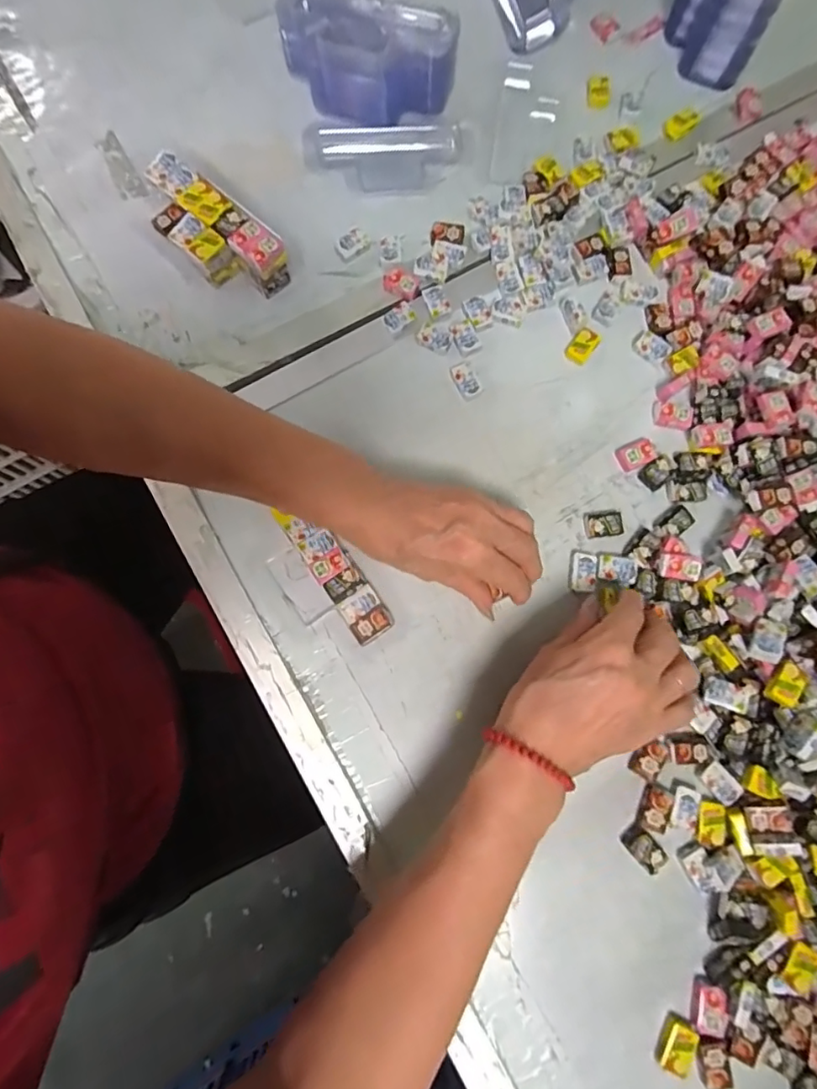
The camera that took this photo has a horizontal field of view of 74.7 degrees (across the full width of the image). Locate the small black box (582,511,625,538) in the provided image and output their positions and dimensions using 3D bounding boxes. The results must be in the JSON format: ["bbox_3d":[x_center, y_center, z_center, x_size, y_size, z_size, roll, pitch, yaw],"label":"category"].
[{"bbox_3d":[0.141,-0.014,0.388,0.027,0.009,0.018,-8,79,-2],"label":"small black box"}]

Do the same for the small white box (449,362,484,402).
[{"bbox_3d":[0.044,-0.123,0.400,0.018,0.004,0.028,-28,81,-6],"label":"small white box"}]

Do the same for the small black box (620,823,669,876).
[{"bbox_3d":[0.153,0.197,0.345,0.017,0.007,0.029,-42,83,-8],"label":"small black box"}]

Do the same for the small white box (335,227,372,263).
[{"bbox_3d":[-0.044,-0.238,0.424,0.026,0.004,0.019,-34,81,-7],"label":"small white box"}]

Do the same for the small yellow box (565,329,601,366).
[{"bbox_3d":[0.135,-0.153,0.413,0.018,0.008,0.026,38,81,6],"label":"small yellow box"}]

